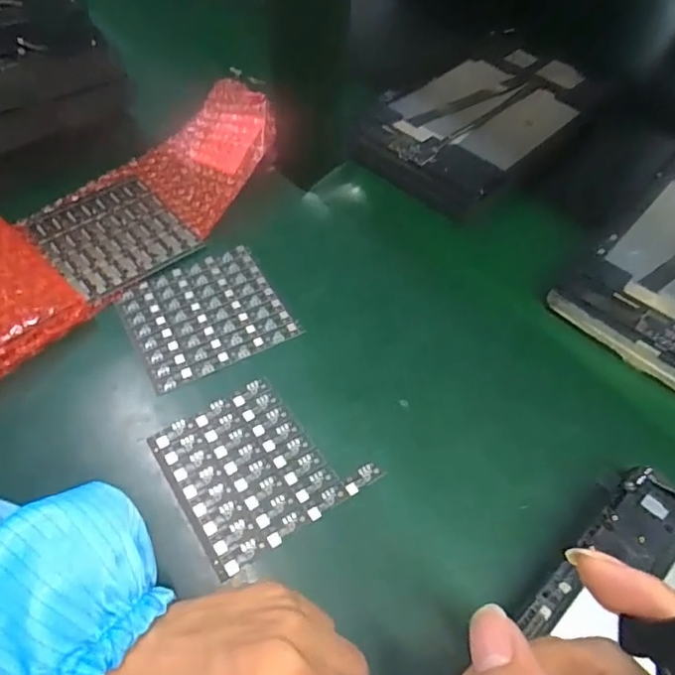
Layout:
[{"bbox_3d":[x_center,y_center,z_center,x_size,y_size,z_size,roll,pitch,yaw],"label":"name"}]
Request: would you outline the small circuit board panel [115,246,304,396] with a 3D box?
[{"bbox_3d":[-0.090,-0.017,0.379,0.098,0.006,0.092,-24,58,-20],"label":"small circuit board panel"}]

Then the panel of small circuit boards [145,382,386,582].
[{"bbox_3d":[-0.045,0.070,0.317,0.095,0.005,0.091,-28,59,-22],"label":"panel of small circuit boards"}]

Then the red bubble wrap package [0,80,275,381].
[{"bbox_3d":[-0.178,-0.092,0.414,0.125,0.044,0.332,33,58,20],"label":"red bubble wrap package"}]

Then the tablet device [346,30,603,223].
[{"bbox_3d":[0.135,-0.210,0.516,0.147,0.018,0.261,36,62,24],"label":"tablet device"}]

